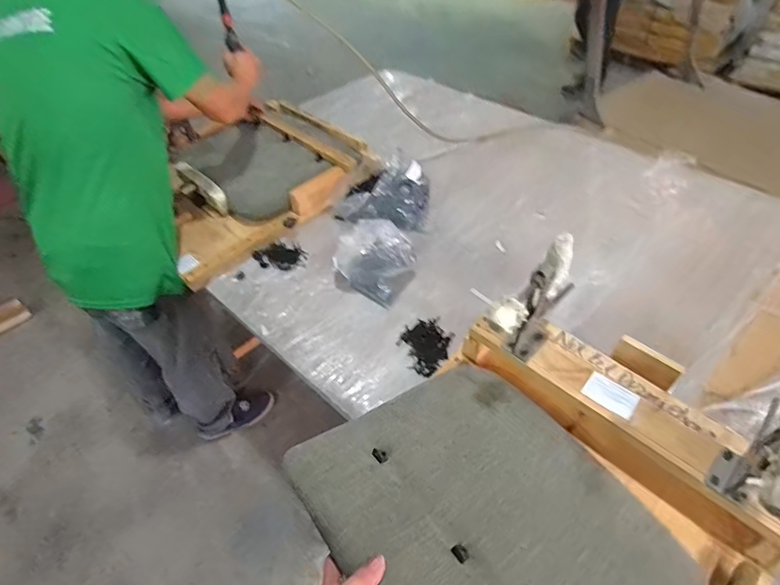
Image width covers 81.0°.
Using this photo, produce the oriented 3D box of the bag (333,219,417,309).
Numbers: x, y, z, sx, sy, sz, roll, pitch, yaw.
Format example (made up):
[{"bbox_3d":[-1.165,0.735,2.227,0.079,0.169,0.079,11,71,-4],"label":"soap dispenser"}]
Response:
[{"bbox_3d":[-0.026,-0.078,0.995,0.141,0.126,0.147,27,54,25],"label":"bag"}]

